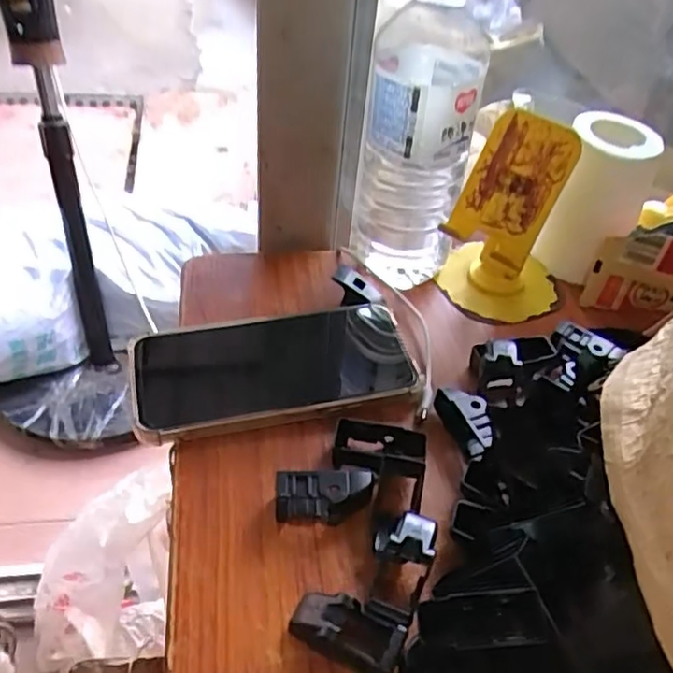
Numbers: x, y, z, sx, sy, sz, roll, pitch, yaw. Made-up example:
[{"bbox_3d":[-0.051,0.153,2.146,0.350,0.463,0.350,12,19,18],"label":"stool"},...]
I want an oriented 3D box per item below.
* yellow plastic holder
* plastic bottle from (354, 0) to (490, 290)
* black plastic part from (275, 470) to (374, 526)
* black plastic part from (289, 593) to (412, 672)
[{"bbox_3d":[0.124,-0.077,0.445,0.083,0.137,0.072,23,45,16],"label":"yellow plastic holder"},{"bbox_3d":[0.054,-0.133,0.428,0.071,0.216,0.077,10,43,3],"label":"plastic bottle"},{"bbox_3d":[-0.006,0.081,0.328,0.049,0.024,0.017,1,43,-7],"label":"black plastic part"},{"bbox_3d":[0.005,0.130,0.282,0.048,0.018,0.026,17,44,10],"label":"black plastic part"}]

